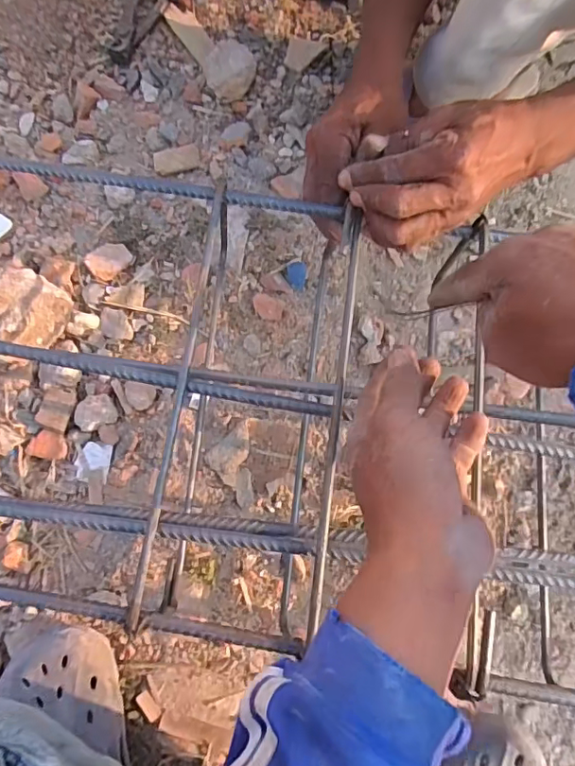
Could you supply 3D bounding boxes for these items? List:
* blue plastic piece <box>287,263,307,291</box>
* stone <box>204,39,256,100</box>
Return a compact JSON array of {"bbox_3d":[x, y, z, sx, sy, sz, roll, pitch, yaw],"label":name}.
[{"bbox_3d":[0.010,-0.116,0.578,0.022,0.007,0.029,4,82,-2],"label":"blue plastic piece"},{"bbox_3d":[-0.064,-0.351,0.600,0.054,0.027,0.061,0,82,-3],"label":"stone"}]

